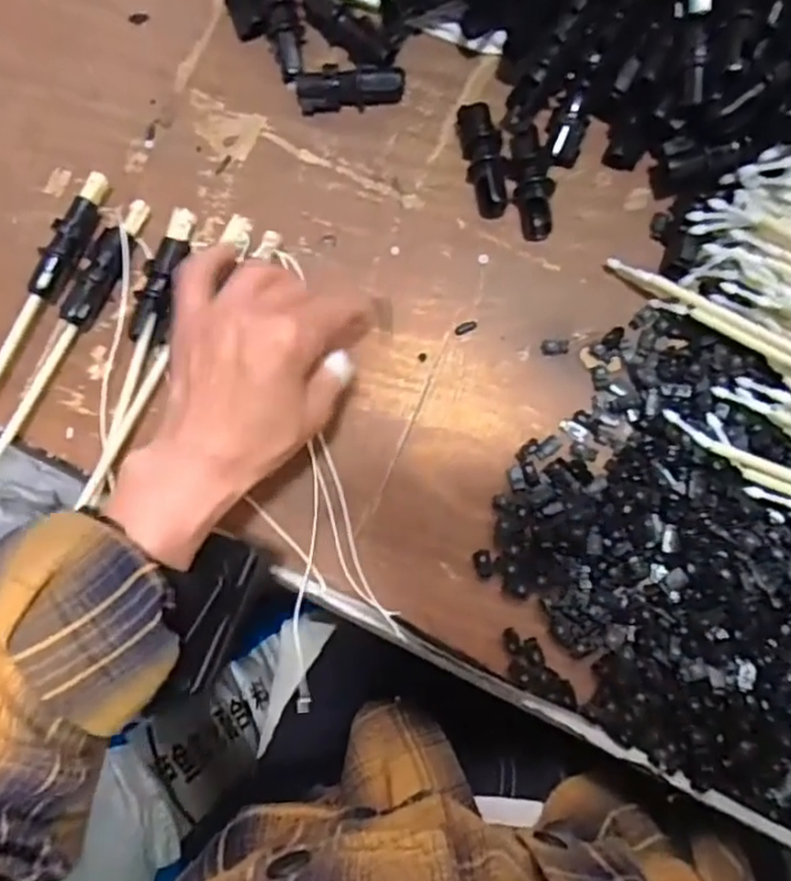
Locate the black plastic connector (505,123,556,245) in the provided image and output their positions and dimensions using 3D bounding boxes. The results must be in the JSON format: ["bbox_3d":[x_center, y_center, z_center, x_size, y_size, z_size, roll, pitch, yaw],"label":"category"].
[{"bbox_3d":[0.081,-0.154,0.420,0.024,0.017,0.066,-11,81,5],"label":"black plastic connector"}]

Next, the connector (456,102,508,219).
[{"bbox_3d":[0.054,-0.170,0.424,0.024,0.019,0.070,-11,81,5],"label":"connector"}]

